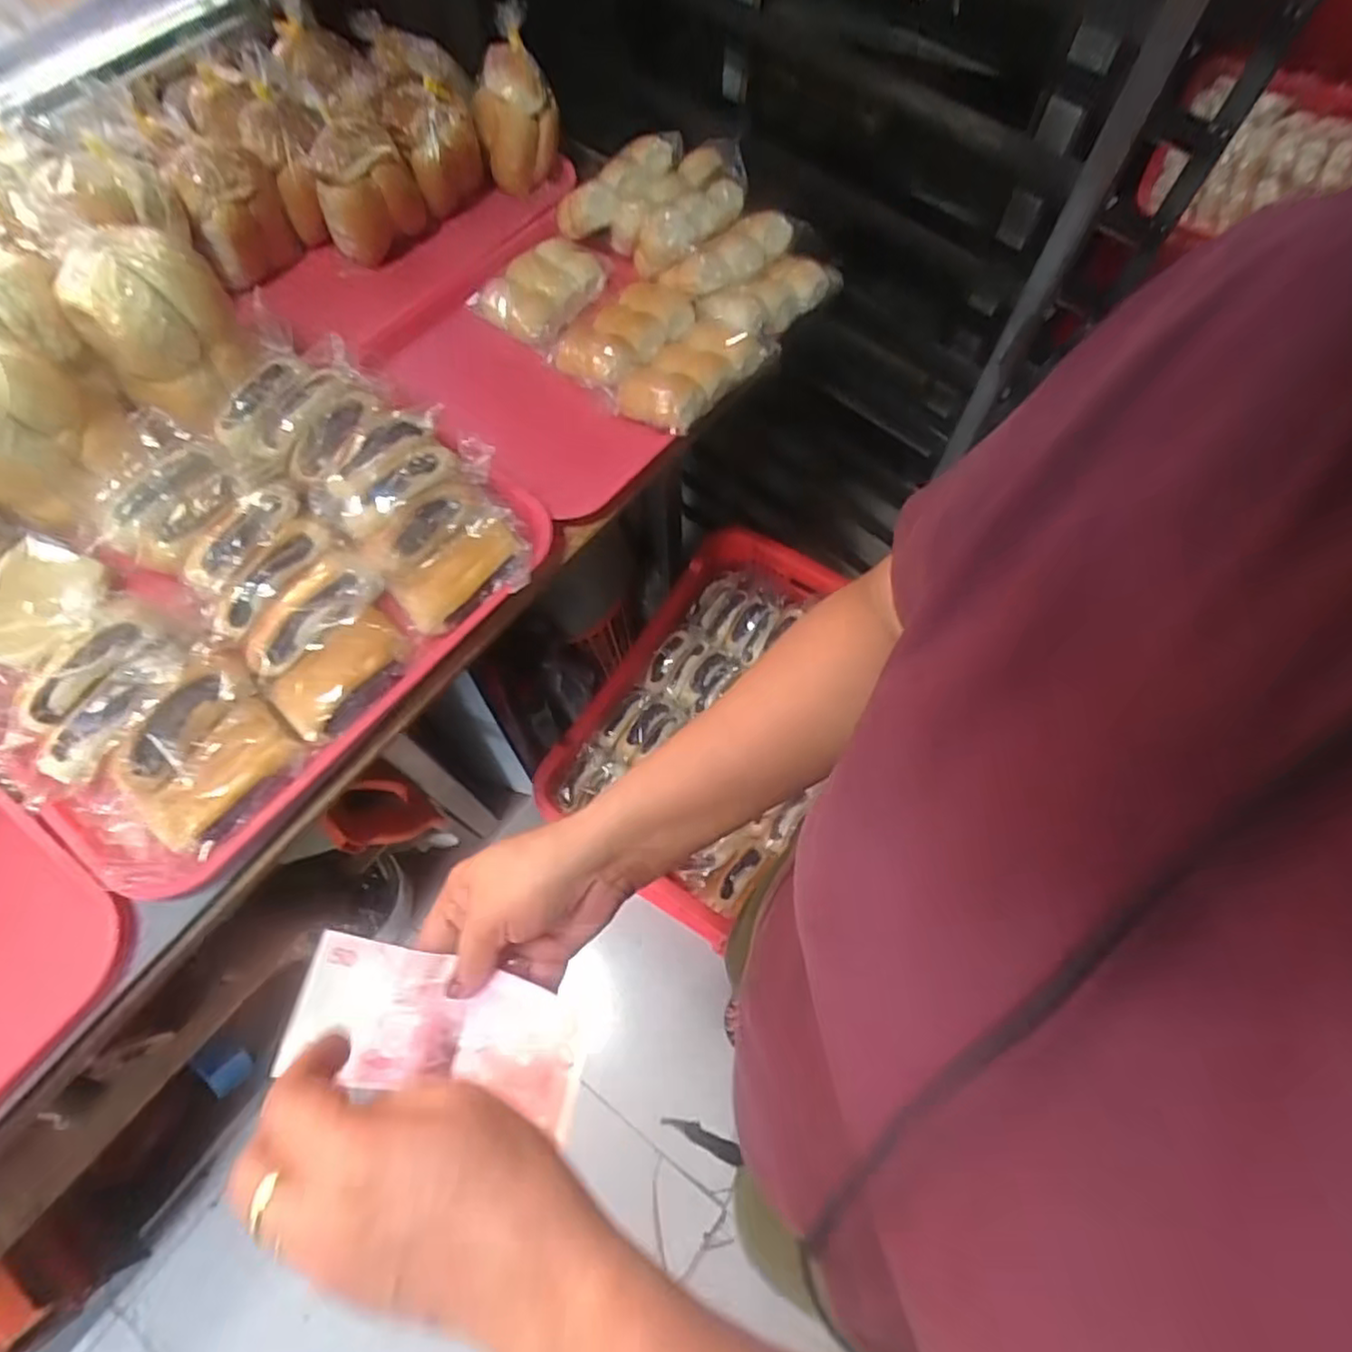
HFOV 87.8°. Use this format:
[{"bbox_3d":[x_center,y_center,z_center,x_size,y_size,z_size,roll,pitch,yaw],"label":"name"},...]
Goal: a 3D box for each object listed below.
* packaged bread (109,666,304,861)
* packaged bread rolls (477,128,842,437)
[{"bbox_3d":[-0.332,0.058,0.492,0.105,0.036,0.095,-41,103,-25],"label":"packaged bread"},{"bbox_3d":[-0.021,-0.401,0.699,0.292,0.091,0.249,39,72,16],"label":"packaged bread rolls"}]

